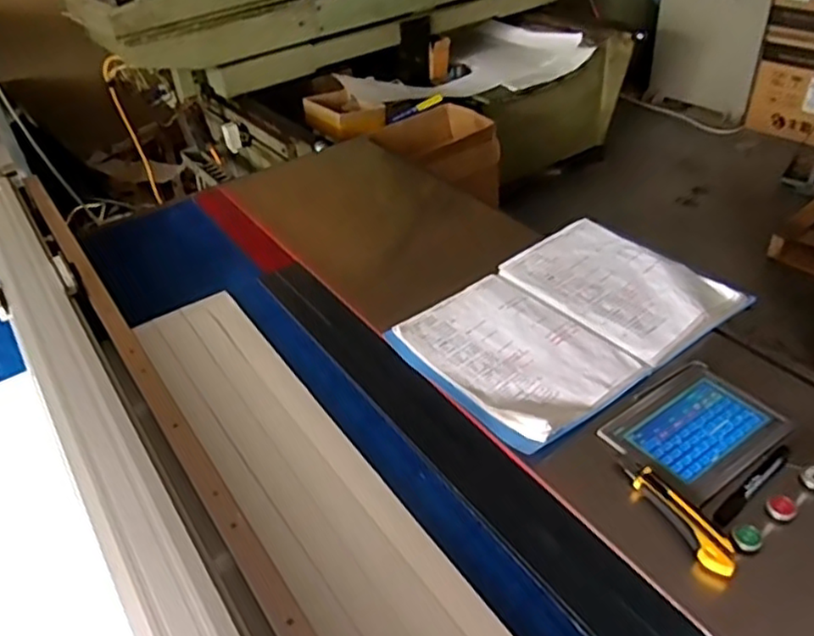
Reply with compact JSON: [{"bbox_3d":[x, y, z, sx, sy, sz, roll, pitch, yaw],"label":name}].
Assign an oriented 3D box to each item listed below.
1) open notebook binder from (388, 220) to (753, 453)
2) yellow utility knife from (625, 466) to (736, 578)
[{"bbox_3d":[0.234,0.000,0.986,0.444,0.027,0.310,-28,43,-25],"label":"open notebook binder"},{"bbox_3d":[0.297,0.216,0.712,0.035,0.019,0.143,-18,40,-15],"label":"yellow utility knife"}]

